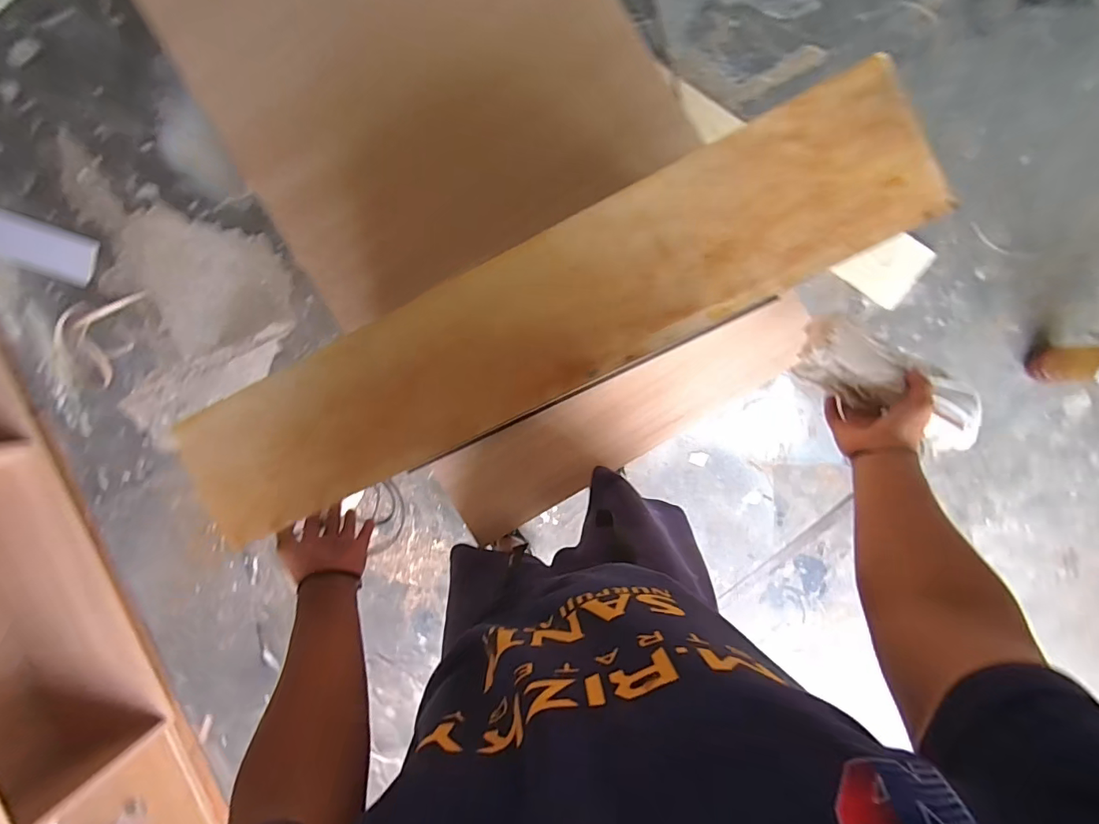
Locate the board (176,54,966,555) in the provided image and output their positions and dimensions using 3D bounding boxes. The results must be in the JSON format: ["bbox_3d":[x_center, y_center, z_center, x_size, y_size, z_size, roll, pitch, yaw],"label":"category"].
[{"bbox_3d":[-0.016,-0.073,0.409,0.667,0.029,0.131,-25,90,6],"label":"board"}]

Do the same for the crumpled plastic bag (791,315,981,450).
[{"bbox_3d":[0.399,-0.035,0.560,0.203,0.057,0.083,31,96,9],"label":"crumpled plastic bag"}]

